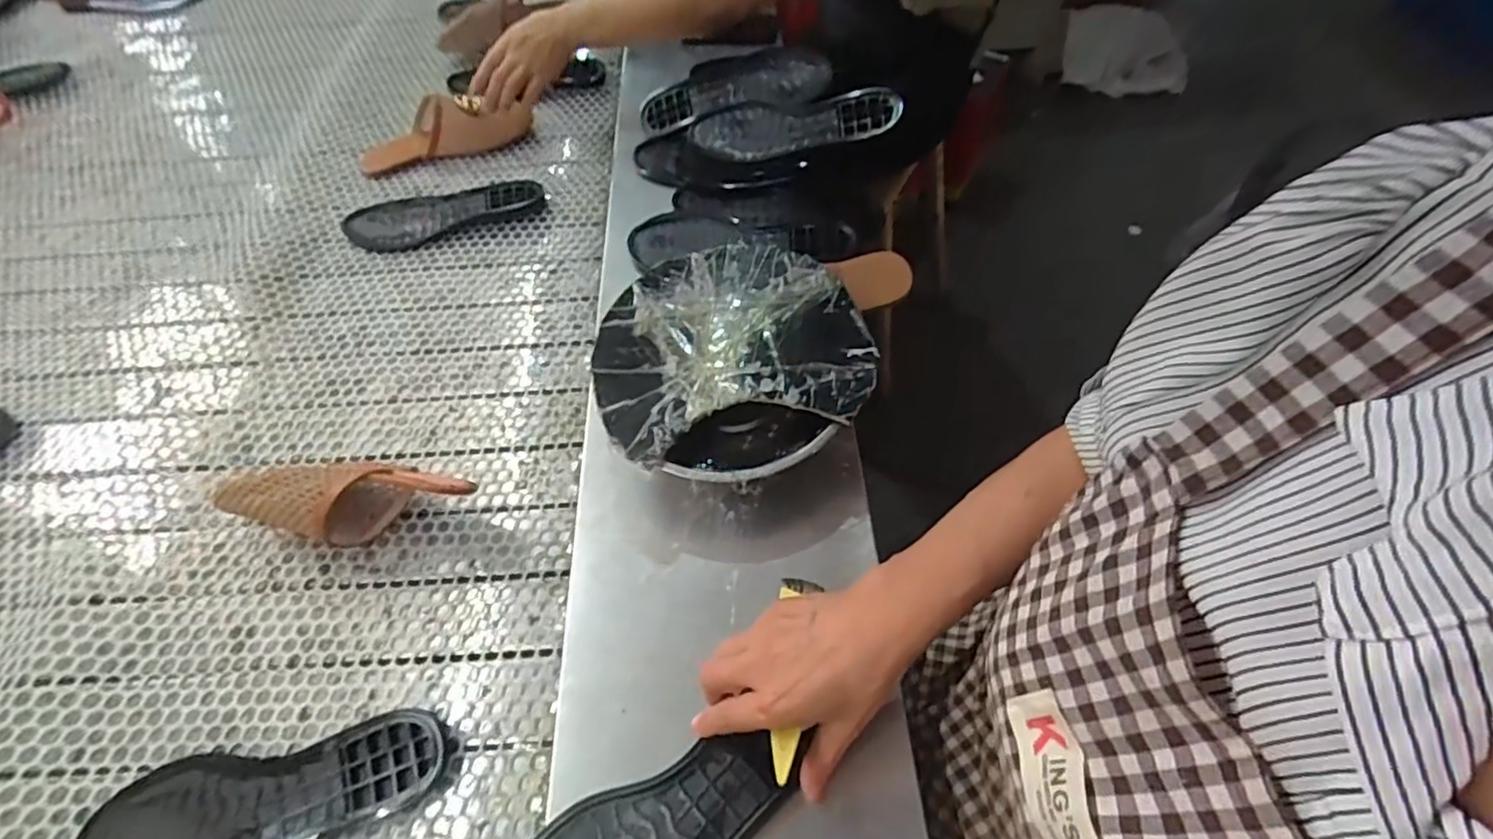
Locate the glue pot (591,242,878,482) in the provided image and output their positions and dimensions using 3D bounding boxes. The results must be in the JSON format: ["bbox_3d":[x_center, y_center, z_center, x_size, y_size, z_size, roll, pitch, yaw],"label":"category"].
[{"bbox_3d":[-0.012,-0.041,0.578,0.226,0.088,0.215,-1,56,2],"label":"glue pot"}]

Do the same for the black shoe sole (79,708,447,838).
[{"bbox_3d":[-0.340,0.275,0.457,0.247,0.020,0.084,-11,56,-5],"label":"black shoe sole"}]

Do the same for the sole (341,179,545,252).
[{"bbox_3d":[-0.386,-0.259,0.823,0.248,0.016,0.087,-10,56,-4],"label":"sole"}]

